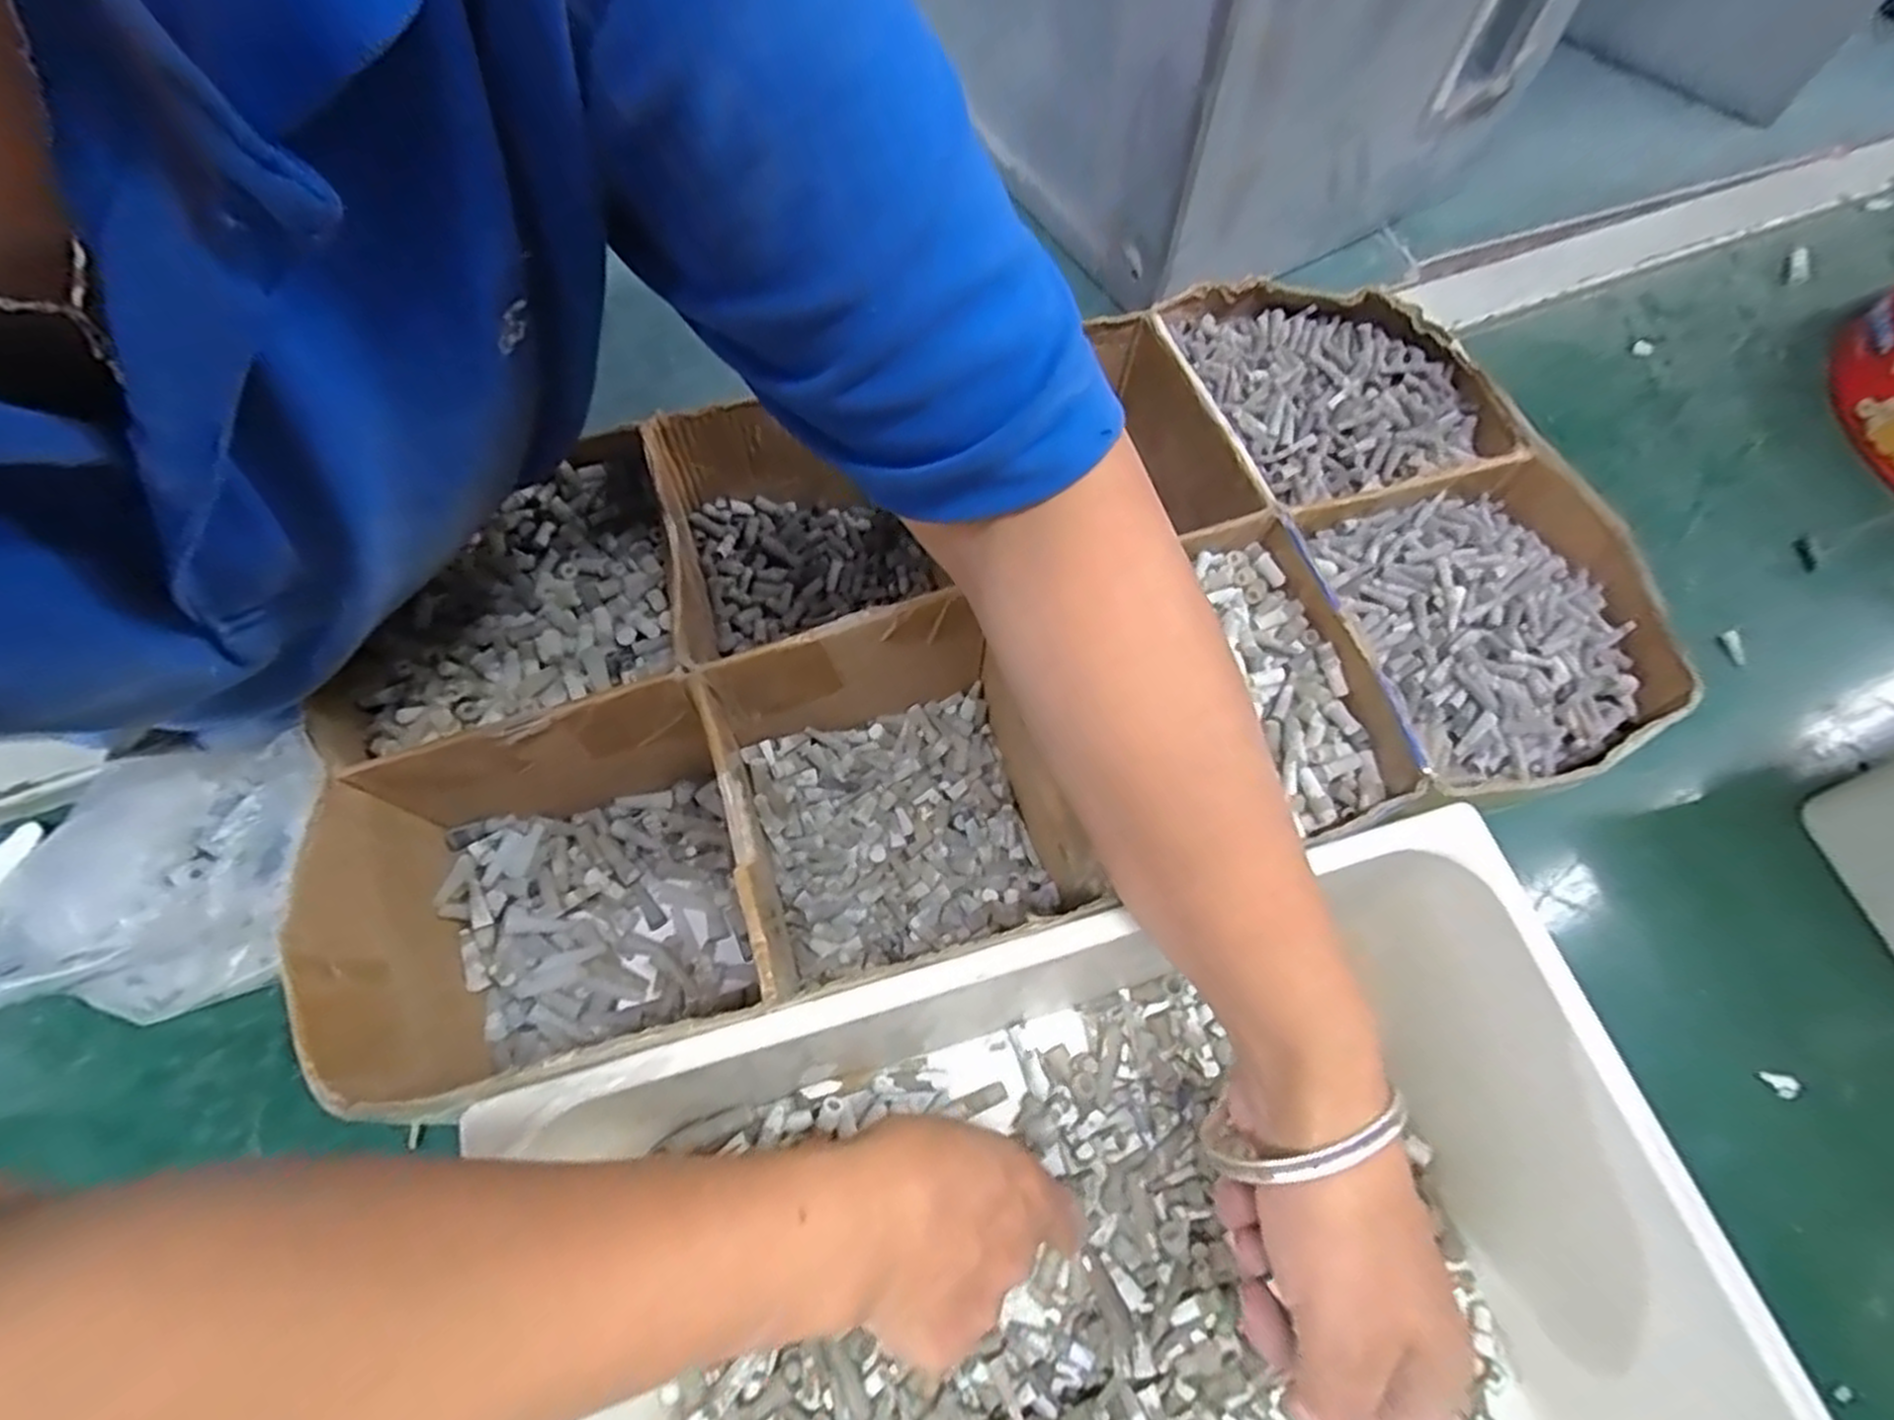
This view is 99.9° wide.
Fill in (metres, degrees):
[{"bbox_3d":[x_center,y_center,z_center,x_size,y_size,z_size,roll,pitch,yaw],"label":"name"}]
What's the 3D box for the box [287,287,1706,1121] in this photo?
[{"bbox_3d":[0.014,-0.026,0.366,0.513,0.107,0.254,-16,67,-7],"label":"box"}]

